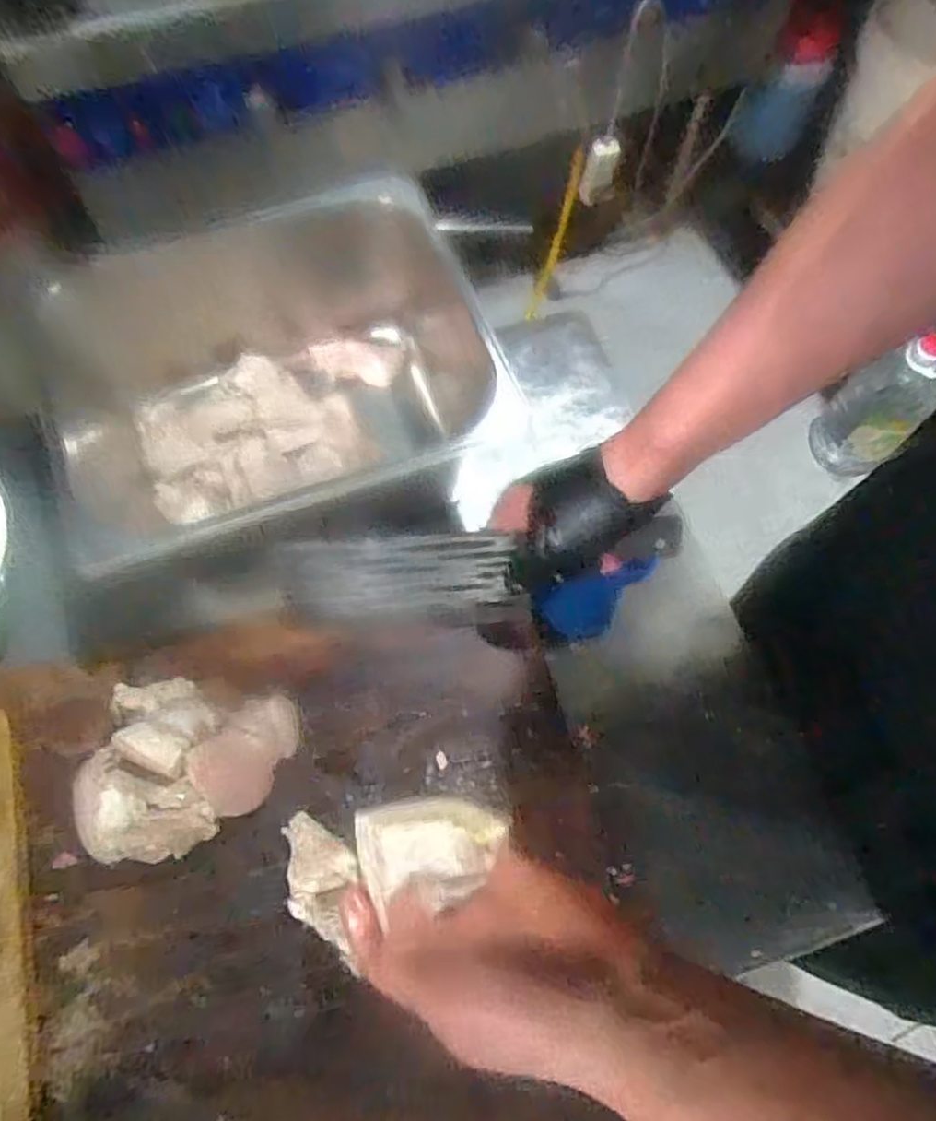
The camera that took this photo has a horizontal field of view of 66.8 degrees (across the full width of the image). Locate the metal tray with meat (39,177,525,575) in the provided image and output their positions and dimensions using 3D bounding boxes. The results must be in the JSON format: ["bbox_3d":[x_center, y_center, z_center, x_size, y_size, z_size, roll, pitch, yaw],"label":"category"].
[{"bbox_3d":[-0.181,-0.173,0.671,0.407,0.087,0.252,-25,69,-12],"label":"metal tray with meat"}]

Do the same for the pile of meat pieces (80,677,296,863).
[{"bbox_3d":[-0.185,0.138,0.474,0.113,0.104,0.112,0,68,-1],"label":"pile of meat pieces"}]

